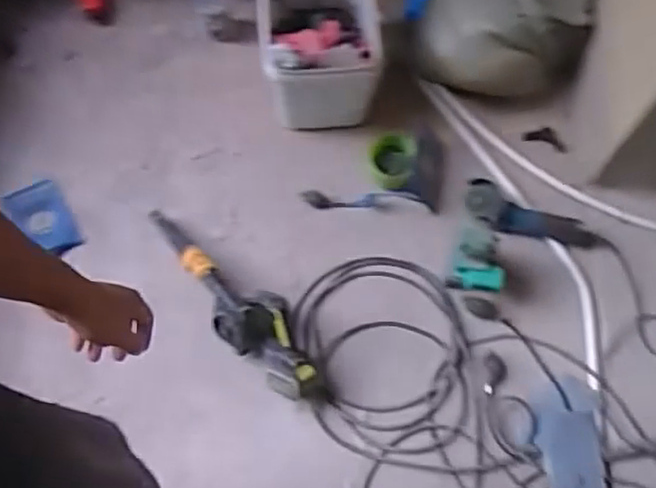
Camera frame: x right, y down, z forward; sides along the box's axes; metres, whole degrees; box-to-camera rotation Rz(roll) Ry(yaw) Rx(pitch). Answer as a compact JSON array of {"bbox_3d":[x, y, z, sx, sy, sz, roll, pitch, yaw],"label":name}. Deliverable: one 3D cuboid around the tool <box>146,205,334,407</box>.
[{"bbox_3d":[-0.235,0.127,1.580,0.628,0.156,0.131,40,72,19],"label":"tool"}]

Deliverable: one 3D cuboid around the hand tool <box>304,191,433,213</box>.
[{"bbox_3d":[0.094,-0.107,1.752,0.316,0.015,0.051,3,84,9],"label":"hand tool"}]

